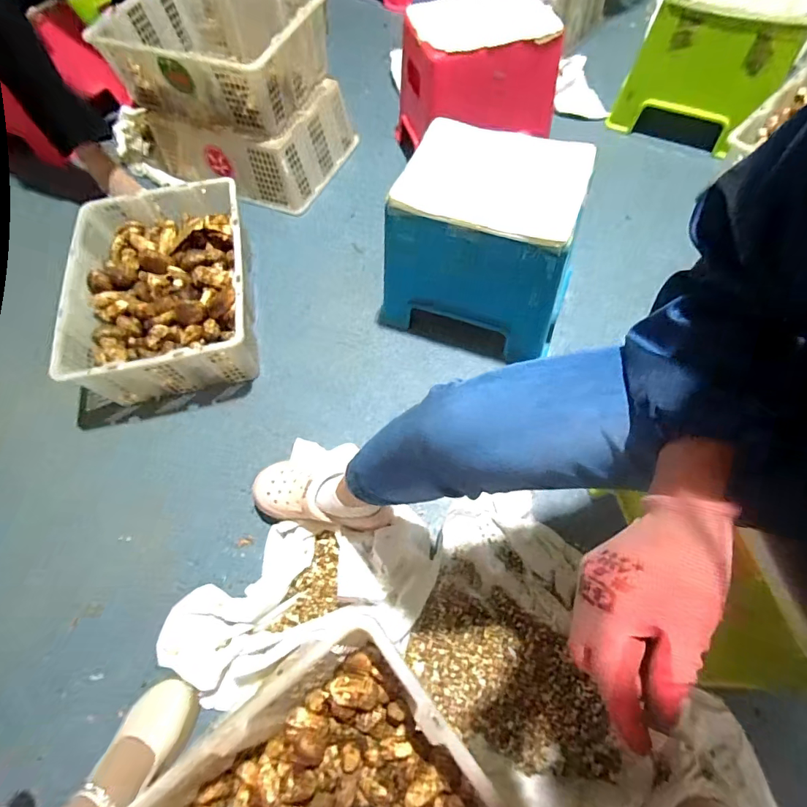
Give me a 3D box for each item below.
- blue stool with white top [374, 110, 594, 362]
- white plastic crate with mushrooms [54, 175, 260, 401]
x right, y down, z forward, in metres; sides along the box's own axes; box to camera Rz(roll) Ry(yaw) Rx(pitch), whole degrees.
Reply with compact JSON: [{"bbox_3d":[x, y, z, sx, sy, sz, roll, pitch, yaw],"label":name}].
[{"bbox_3d":[0.158,-0.294,0.839,0.337,0.312,0.256,19,67,12],"label":"blue stool with white top"},{"bbox_3d":[-0.494,-0.237,0.927,0.339,0.166,0.451,-9,64,-1],"label":"white plastic crate with mushrooms"}]

